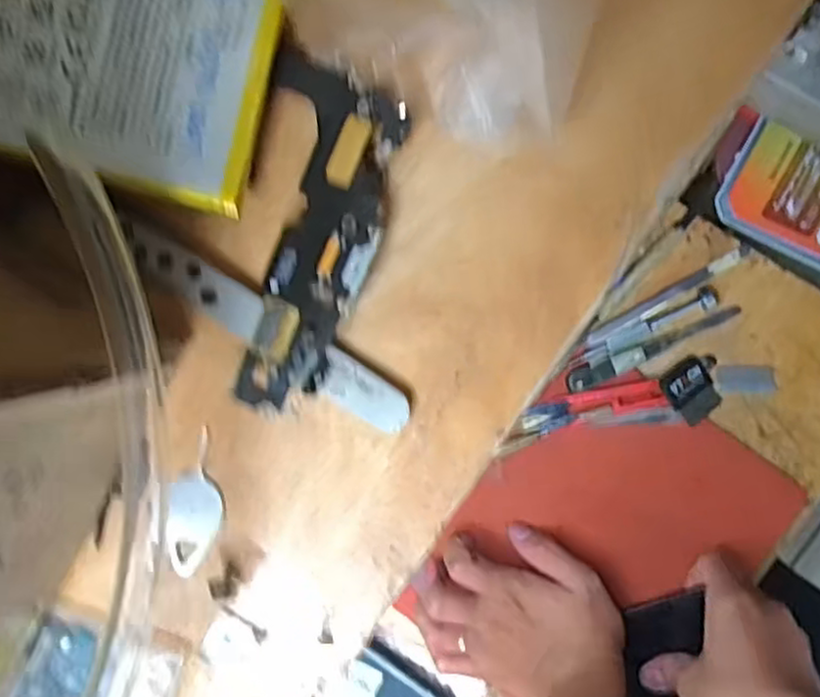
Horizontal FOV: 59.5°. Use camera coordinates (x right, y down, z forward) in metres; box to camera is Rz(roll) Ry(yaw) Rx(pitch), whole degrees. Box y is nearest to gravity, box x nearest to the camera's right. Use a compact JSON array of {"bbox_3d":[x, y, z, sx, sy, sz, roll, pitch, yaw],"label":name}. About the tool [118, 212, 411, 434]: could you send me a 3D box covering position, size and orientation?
[{"bbox_3d":[-0.031,-0.005,0.151,0.071,0.004,0.010,33,93,1],"label":"tool"}]

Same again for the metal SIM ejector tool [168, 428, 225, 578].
[{"bbox_3d":[-0.047,0.034,0.157,0.012,0.004,0.031,3,91,8],"label":"metal SIM ejector tool"}]

